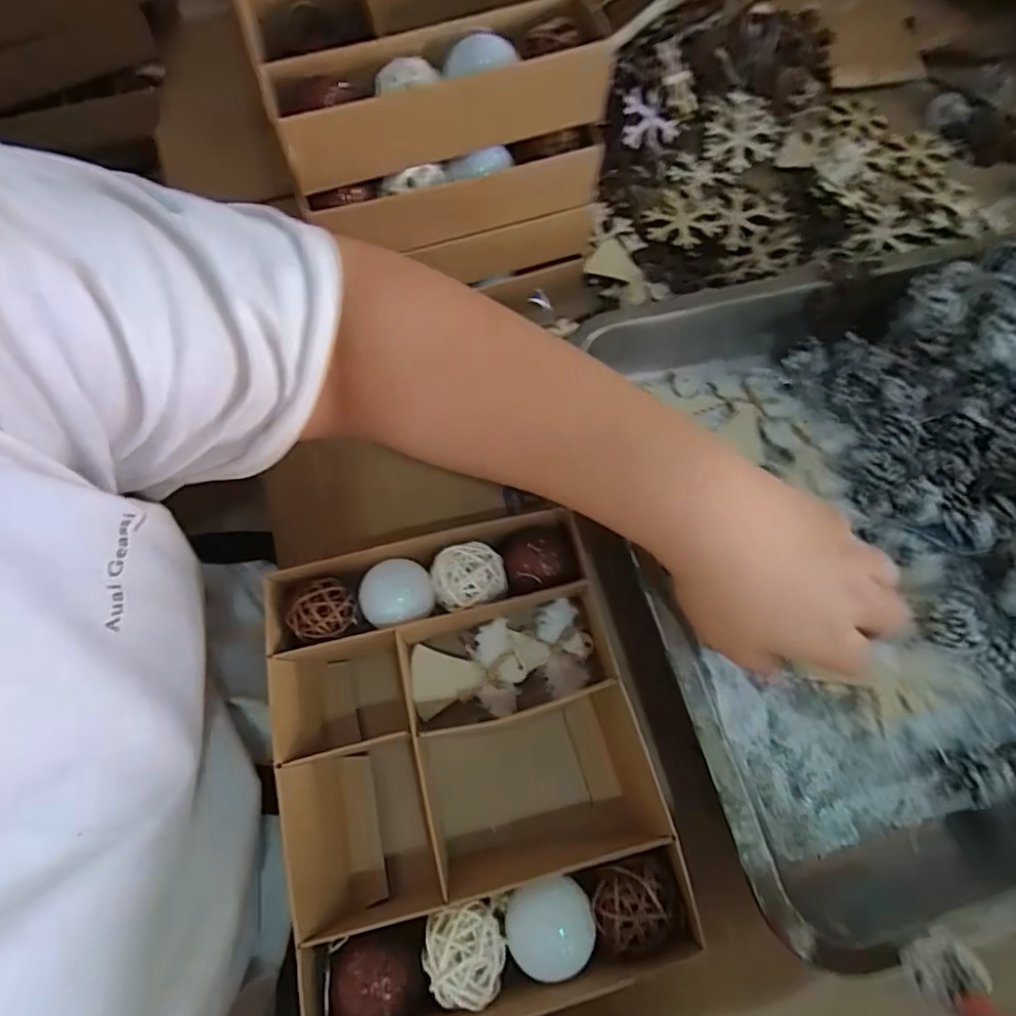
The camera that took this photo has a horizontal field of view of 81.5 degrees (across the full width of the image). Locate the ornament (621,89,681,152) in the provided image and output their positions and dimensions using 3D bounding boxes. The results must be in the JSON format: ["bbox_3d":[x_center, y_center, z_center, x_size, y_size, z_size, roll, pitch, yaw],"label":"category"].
[{"bbox_3d":[0.111,-0.305,0.461,0.055,0.041,0.006,-27,34,-21],"label":"ornament"}]

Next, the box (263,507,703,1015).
[{"bbox_3d":[-0.024,0.116,0.290,0.176,0.045,0.208,-14,66,-7],"label":"box"}]

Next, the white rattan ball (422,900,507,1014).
[{"bbox_3d":[-0.018,0.190,0.253,0.033,0.038,0.035,0,65,-1],"label":"white rattan ball"}]

